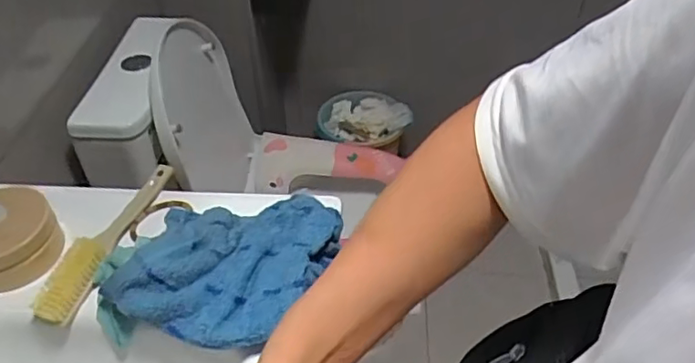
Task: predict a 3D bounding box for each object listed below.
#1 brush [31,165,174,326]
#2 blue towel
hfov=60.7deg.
[{"bbox_3d":[-0.257,0.057,0.650,0.037,0.032,0.219,15,45,16],"label":"brush"},{"bbox_3d":[-0.124,0.078,0.601,0.208,0.056,0.169,11,45,12],"label":"blue towel"}]

